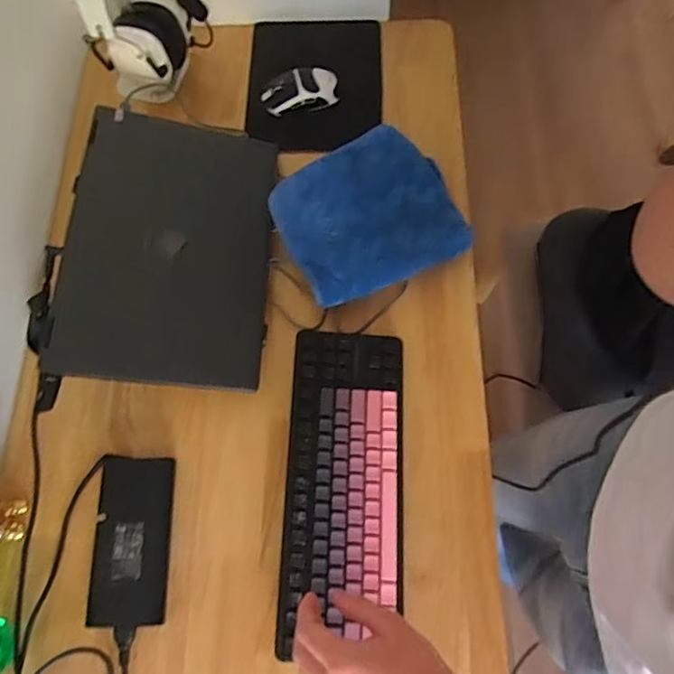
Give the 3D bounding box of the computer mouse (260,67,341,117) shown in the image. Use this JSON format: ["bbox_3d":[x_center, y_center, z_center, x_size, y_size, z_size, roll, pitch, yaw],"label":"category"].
[{"bbox_3d":[-0.057,-0.374,0.815,0.115,0.034,0.054,-6,71,0],"label":"computer mouse"}]

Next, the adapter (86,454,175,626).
[{"bbox_3d":[-0.238,0.232,0.626,0.080,0.025,0.180,-3,71,1],"label":"adapter"}]

